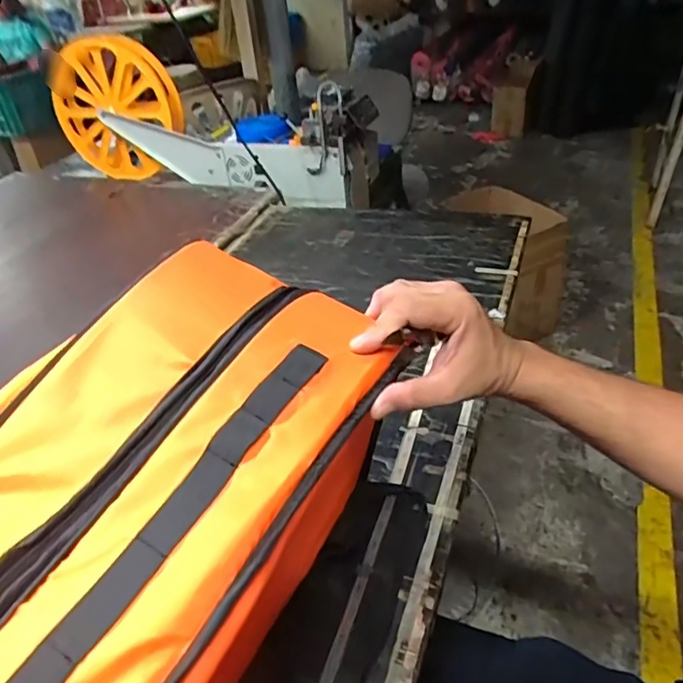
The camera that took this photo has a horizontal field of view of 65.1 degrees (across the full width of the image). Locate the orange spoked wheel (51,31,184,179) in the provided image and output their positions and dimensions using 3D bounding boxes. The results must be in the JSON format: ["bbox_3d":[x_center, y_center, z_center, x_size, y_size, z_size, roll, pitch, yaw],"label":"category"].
[{"bbox_3d":[-0.677,-0.675,1.564,0.426,0.395,0.085,-12,23,24],"label":"orange spoked wheel"}]

